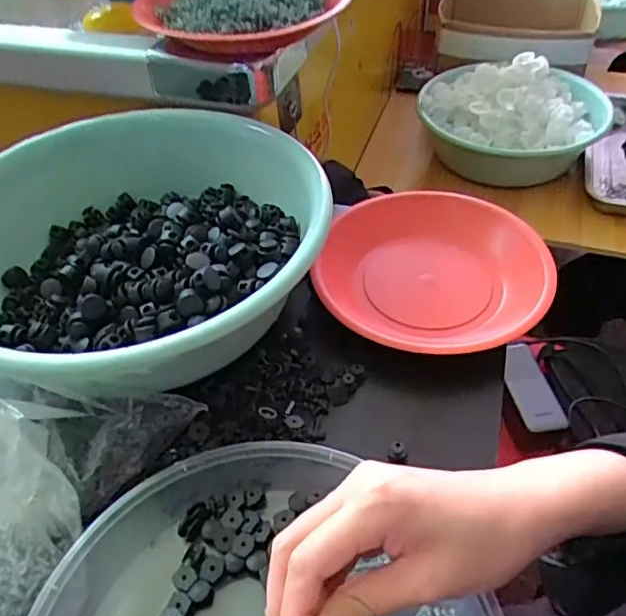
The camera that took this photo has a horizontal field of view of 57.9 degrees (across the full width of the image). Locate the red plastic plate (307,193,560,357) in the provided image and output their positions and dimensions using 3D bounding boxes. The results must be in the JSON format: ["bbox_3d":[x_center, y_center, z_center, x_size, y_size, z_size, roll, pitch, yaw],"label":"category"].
[{"bbox_3d":[0.101,-0.031,0.476,0.180,0.031,0.184,-1,46,1],"label":"red plastic plate"}]

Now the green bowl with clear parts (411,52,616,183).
[{"bbox_3d":[0.344,-0.322,0.953,0.313,0.123,0.265,5,46,7],"label":"green bowl with clear parts"}]

